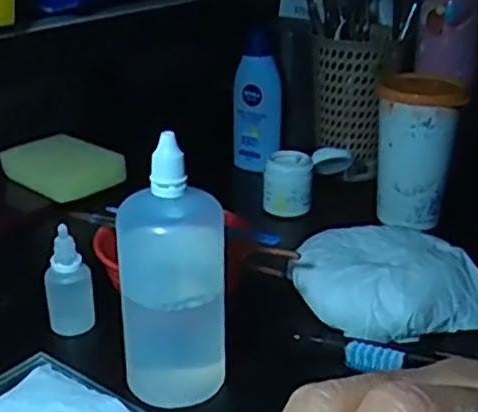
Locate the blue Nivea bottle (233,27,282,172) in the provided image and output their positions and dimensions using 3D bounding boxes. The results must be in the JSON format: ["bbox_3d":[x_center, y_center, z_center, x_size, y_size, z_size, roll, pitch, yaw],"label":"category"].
[{"bbox_3d":[0.019,-0.107,0.735,0.048,0.142,0.031,1,24,-1],"label":"blue Nivea bottle"}]

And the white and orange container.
[{"bbox_3d":[0.155,-0.049,0.637,0.069,0.119,0.073,9,25,15],"label":"white and orange container"}]

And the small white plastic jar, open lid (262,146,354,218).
[{"bbox_3d":[0.062,-0.024,0.664,0.078,0.051,0.048,3,24,3],"label":"small white plastic jar, open lid"}]

